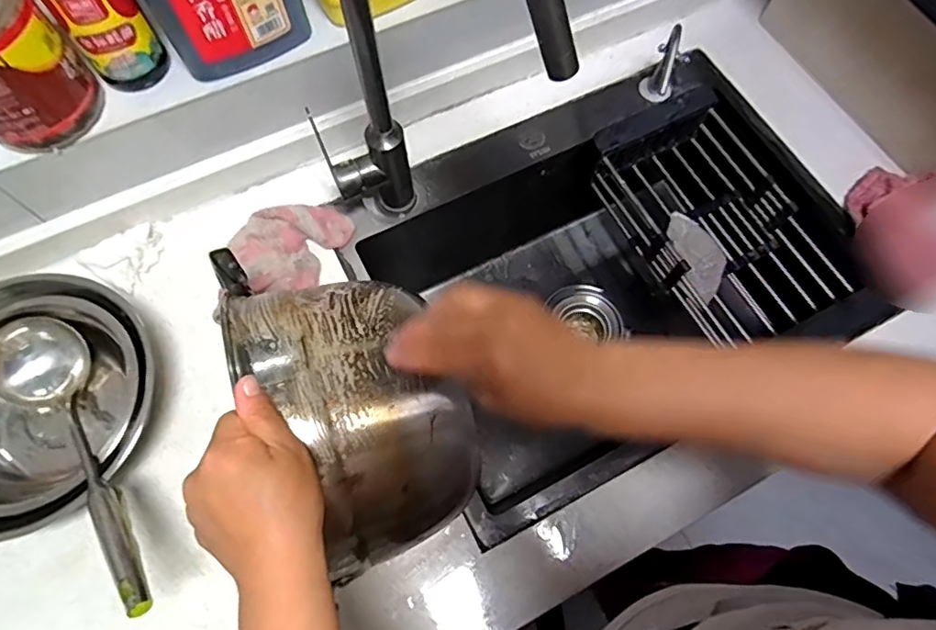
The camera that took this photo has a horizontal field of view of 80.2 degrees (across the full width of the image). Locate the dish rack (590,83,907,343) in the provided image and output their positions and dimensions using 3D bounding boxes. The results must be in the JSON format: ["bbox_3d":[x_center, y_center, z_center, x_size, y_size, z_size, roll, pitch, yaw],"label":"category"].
[{"bbox_3d":[0.334,-0.109,0.739,0.191,0.101,0.366,-26,71,-9],"label":"dish rack"}]

